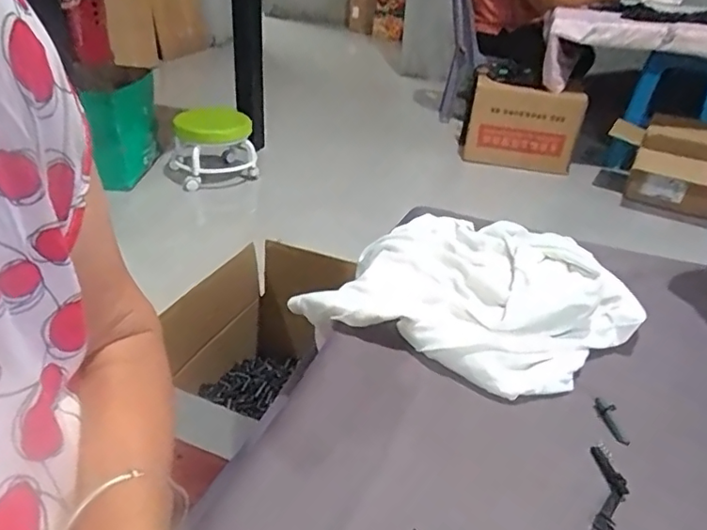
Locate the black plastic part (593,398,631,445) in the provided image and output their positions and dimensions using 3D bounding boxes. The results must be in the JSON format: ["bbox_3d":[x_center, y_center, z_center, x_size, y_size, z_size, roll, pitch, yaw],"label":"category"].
[{"bbox_3d":[0.171,0.103,0.370,0.010,0.008,0.037,-1,30,-4],"label":"black plastic part"}]

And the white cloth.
[{"bbox_3d":[0.095,0.017,0.463,0.237,0.061,0.185,28,38,33],"label":"white cloth"}]

